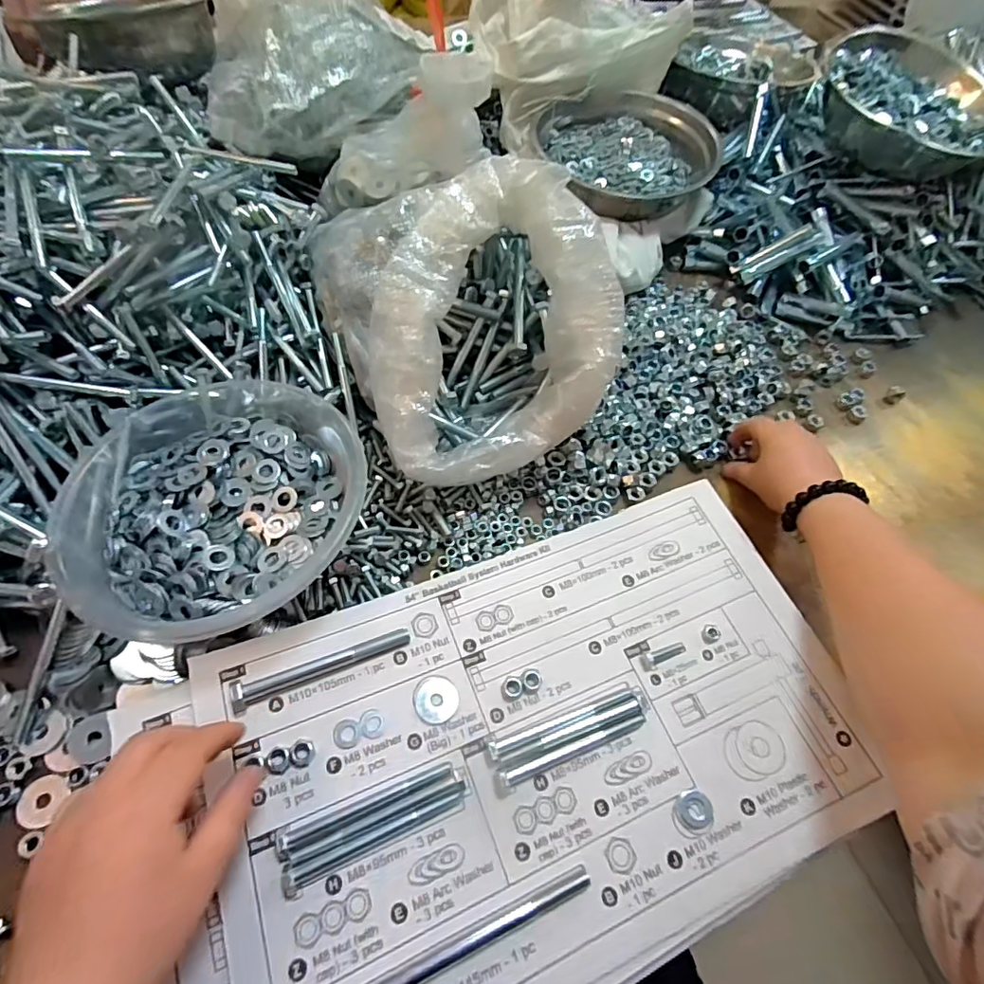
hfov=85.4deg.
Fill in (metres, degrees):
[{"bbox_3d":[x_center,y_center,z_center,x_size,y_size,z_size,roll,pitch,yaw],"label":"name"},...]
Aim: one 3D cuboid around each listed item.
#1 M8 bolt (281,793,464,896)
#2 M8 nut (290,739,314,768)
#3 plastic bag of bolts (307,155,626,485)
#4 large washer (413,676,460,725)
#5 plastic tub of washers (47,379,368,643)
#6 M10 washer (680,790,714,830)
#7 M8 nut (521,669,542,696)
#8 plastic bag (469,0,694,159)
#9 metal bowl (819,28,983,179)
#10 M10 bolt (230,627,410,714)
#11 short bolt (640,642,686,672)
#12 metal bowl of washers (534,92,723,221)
[{"bbox_3d":[-0.064,0.193,0.295,0.099,0.012,0.011,-18,63,-16],"label":"M8 bolt"},{"bbox_3d":[-0.112,0.154,0.314,0.012,0.008,0.015,0,59,-6],"label":"M8 nut"},{"bbox_3d":[-0.021,-0.131,0.424,0.184,0.168,0.219,-22,64,-17],"label":"plastic bag of bolts"},{"bbox_3d":[-0.035,0.133,0.340,0.028,0.004,0.028,3,59,-5],"label":"large washer"},{"bbox_3d":[-0.193,0.000,0.370,0.198,0.050,0.190,3,59,-5],"label":"plastic tub of washers"},{"bbox_3d":[0.123,0.190,0.319,0.021,0.004,0.020,3,59,-5],"label":"M10 washer"},{"bbox_3d":[0.026,0.124,0.350,0.014,0.006,0.015,3,59,-5],"label":"M8 nut"},{"bbox_3d":[0.095,-0.554,0.656,0.236,0.129,0.186,-29,68,-21],"label":"plastic bag"},{"bbox_3d":[0.481,-0.434,0.620,0.195,0.083,0.195,3,59,-5],"label":"metal bowl"},{"bbox_3d":[-0.107,0.109,0.337,0.110,0.023,0.016,-18,63,-16],"label":"M10 bolt"},{"bbox_3d":[0.117,0.111,0.363,0.034,0.007,0.011,-16,62,-15],"label":"short bolt"},{"bbox_3d":[0.162,-0.405,0.631,0.198,0.054,0.173,0,59,-7],"label":"metal bowl of washers"}]

